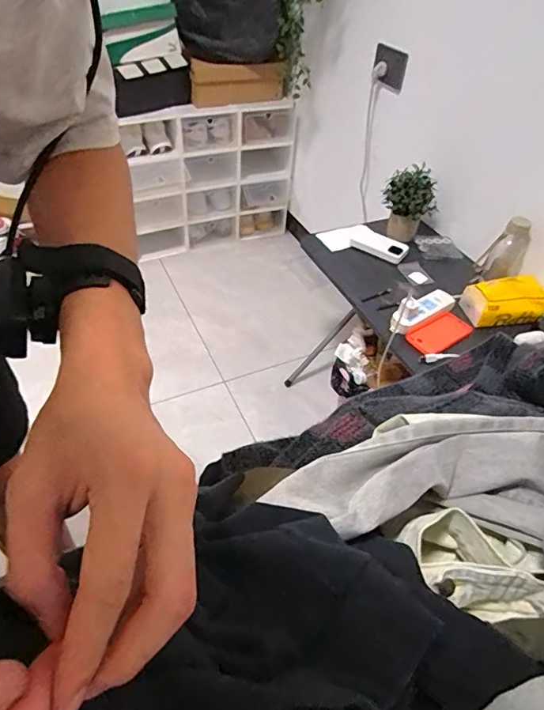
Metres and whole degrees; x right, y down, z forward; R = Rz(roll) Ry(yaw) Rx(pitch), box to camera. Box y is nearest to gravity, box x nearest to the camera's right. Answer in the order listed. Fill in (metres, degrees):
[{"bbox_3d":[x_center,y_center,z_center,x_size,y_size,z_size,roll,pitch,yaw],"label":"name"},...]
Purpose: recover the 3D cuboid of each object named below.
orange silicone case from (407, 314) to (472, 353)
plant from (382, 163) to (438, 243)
[{"bbox_3d":[0.364,-0.044,1.018,0.143,0.014,0.076,-25,53,-26],"label":"orange silicone case"},{"bbox_3d":[0.363,-0.394,1.246,0.122,0.182,0.132,7,46,2],"label":"plant"}]

